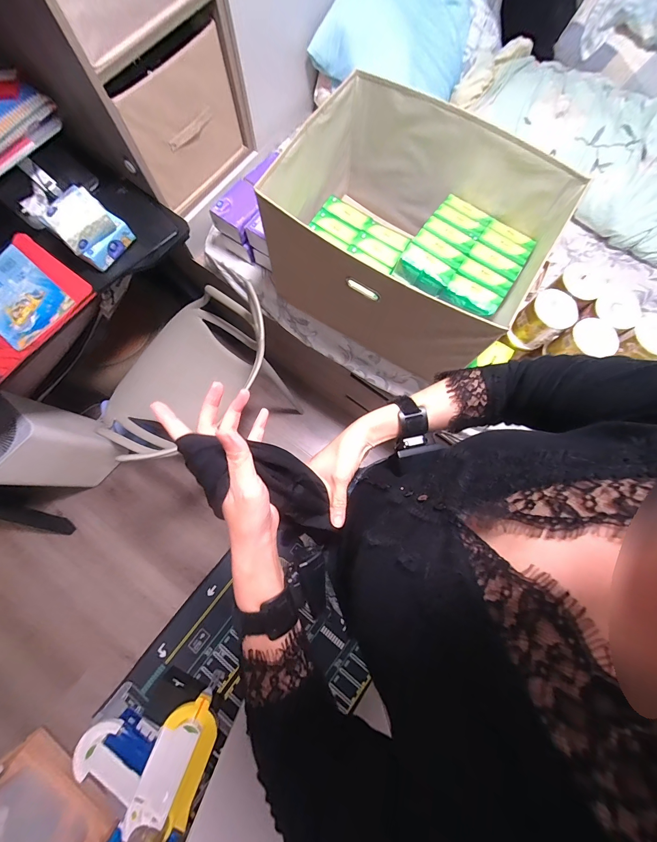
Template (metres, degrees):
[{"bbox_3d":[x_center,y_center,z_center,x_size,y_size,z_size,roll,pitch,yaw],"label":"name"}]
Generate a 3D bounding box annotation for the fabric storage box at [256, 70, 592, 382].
[{"bbox_3d":[0.168,-0.467,0.813,0.633,0.315,0.456,32,79,6],"label":"fabric storage box"}]

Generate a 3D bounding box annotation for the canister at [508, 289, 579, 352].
[{"bbox_3d":[0.533,-0.251,0.796,0.103,0.120,0.101,0,77,-1],"label":"canister"}]

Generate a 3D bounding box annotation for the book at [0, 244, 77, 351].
[{"bbox_3d":[-0.830,-0.333,0.842,0.260,0.011,0.189,40,80,8],"label":"book"}]

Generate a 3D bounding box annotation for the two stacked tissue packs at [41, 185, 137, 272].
[{"bbox_3d":[-0.614,-0.497,0.824,0.100,0.128,0.147,39,80,8],"label":"two stacked tissue packs"}]

